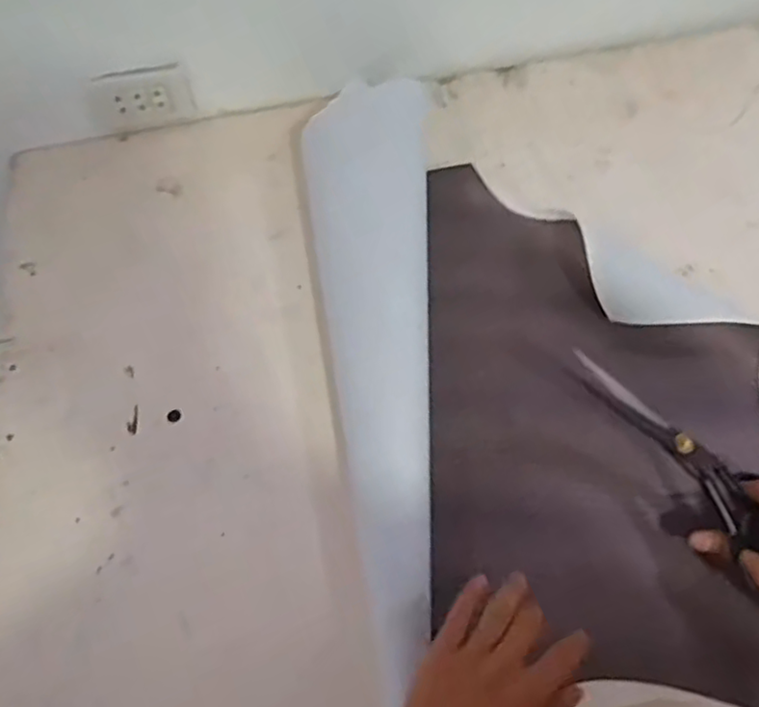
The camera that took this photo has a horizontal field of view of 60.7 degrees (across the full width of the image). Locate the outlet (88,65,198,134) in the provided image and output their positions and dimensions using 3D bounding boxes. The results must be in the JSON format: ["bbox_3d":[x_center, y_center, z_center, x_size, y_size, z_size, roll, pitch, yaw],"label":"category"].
[{"bbox_3d":[-0.290,-0.309,0.795,0.118,0.073,0.013,-11,48,0],"label":"outlet"}]

